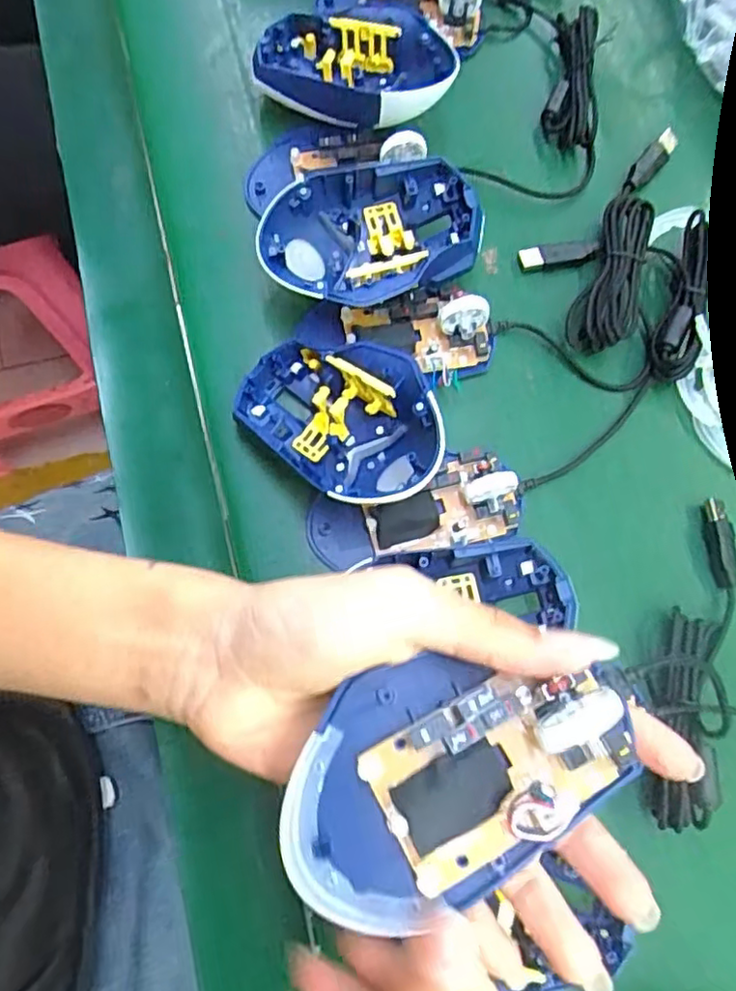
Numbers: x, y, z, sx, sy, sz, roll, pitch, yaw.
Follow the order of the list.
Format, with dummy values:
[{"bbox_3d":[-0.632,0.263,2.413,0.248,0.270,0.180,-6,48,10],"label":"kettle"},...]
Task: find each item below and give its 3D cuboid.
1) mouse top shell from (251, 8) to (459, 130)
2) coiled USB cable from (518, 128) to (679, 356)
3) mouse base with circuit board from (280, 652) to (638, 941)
[{"bbox_3d":[-0.009,-0.255,0.383,0.118,0.038,0.074,3,75,-1],"label":"mouse top shell"},{"bbox_3d":[0.134,-0.158,0.374,0.067,0.017,0.151,17,76,3],"label":"coiled USB cable"},{"bbox_3d":[0.026,0.085,0.192,0.108,0.030,0.069,-18,77,-6],"label":"mouse base with circuit board"}]

